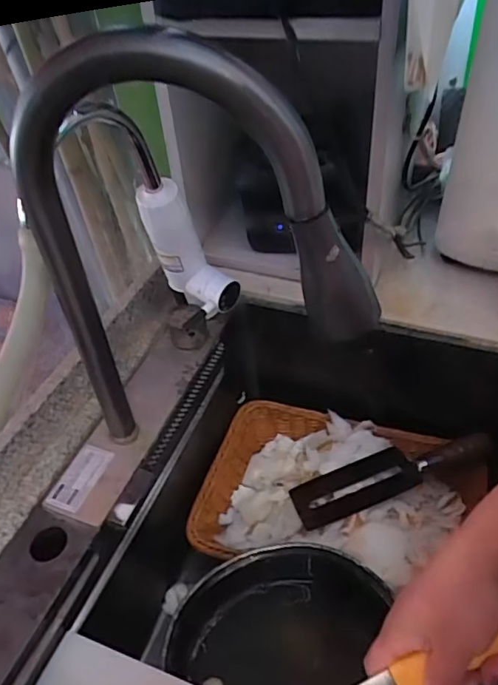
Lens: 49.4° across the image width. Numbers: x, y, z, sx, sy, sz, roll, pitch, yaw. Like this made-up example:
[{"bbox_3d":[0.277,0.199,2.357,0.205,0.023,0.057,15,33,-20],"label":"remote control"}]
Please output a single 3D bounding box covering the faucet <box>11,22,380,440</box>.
[{"bbox_3d":[-0.039,-0.037,0.396,0.246,0.349,0.044,5,45,13],"label":"faucet"}]

